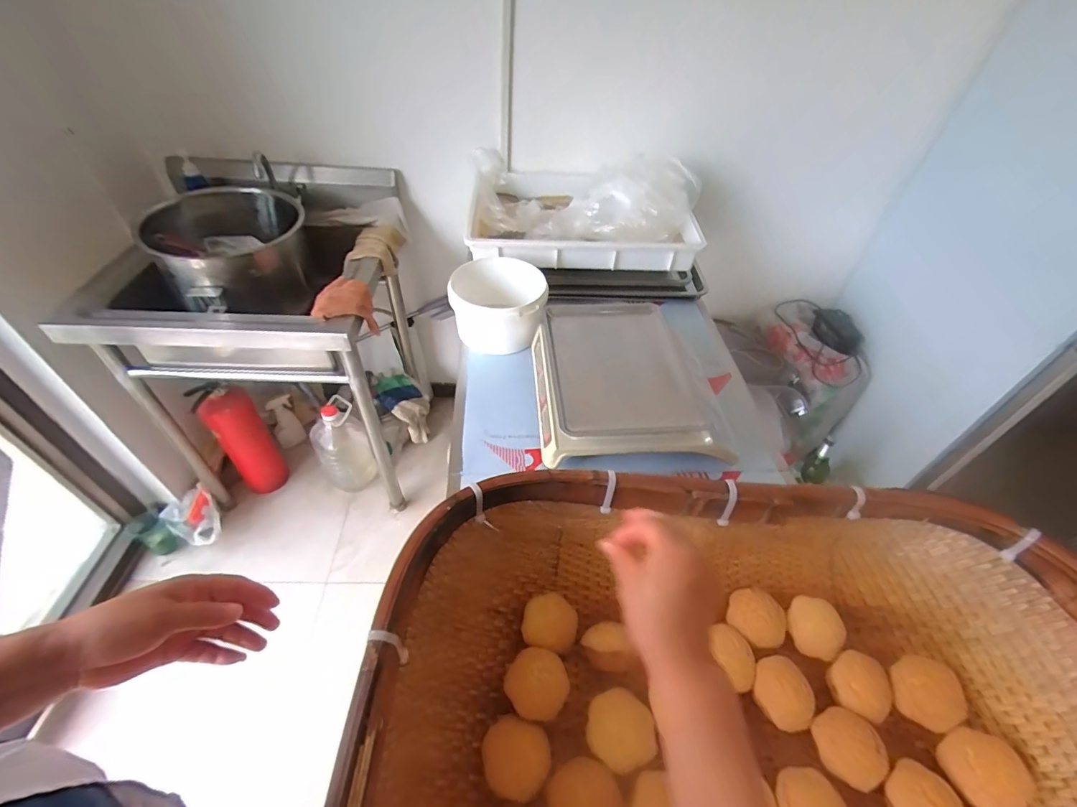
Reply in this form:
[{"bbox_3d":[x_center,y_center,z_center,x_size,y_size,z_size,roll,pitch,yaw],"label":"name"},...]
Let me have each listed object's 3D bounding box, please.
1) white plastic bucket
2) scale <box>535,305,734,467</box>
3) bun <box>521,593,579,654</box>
[{"bbox_3d":[-0.096,-0.238,1.095,0.217,0.127,0.215,0,47,-5],"label":"white plastic bucket"},{"bbox_3d":[0.157,-0.059,0.880,0.321,0.098,0.372,-1,47,-6],"label":"scale"},{"bbox_3d":[0.013,0.276,0.590,0.069,0.033,0.064,7,47,1],"label":"bun"}]

